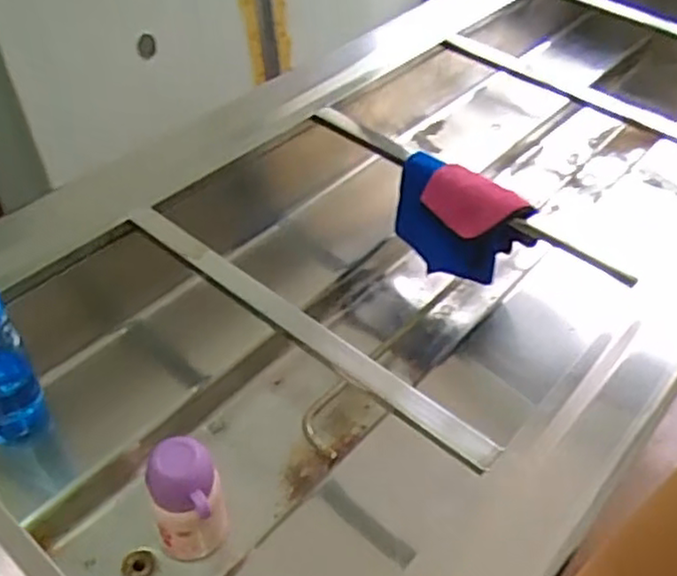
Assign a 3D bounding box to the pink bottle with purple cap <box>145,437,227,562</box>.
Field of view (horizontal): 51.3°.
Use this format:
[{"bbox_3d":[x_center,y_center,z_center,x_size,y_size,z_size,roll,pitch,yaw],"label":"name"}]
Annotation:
[{"bbox_3d":[-0.158,0.230,0.751,0.069,0.163,0.085,-4,47,-10],"label":"pink bottle with purple cap"}]

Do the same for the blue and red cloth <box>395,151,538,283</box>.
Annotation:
[{"bbox_3d":[0.167,-0.093,0.989,0.191,0.135,0.079,25,49,18],"label":"blue and red cloth"}]

